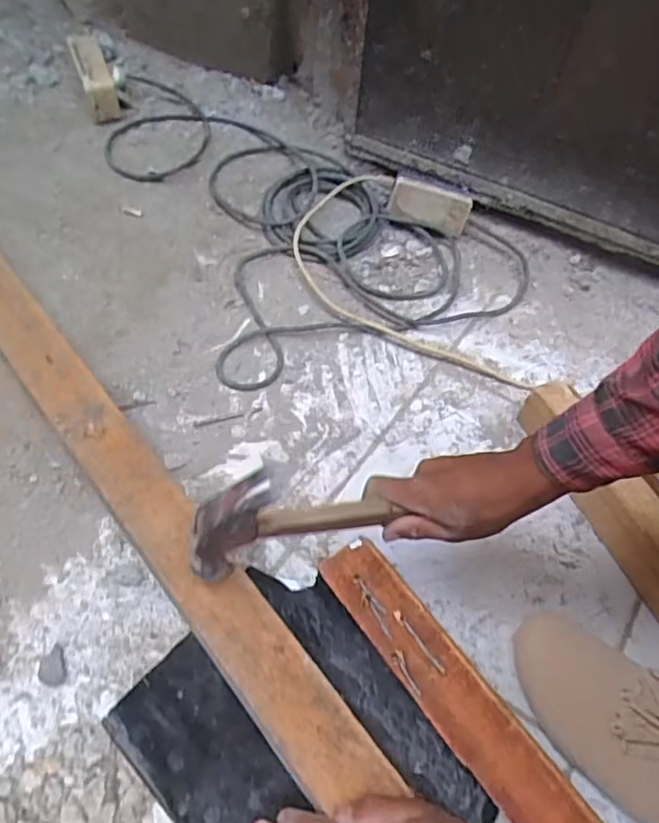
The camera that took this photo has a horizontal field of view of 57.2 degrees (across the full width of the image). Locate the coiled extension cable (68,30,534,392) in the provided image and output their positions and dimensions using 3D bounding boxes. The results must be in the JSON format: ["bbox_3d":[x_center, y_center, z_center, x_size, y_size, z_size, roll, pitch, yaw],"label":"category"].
[{"bbox_3d":[-0.047,-0.322,0.846,0.411,0.058,0.779,-21,62,-20],"label":"coiled extension cable"}]

